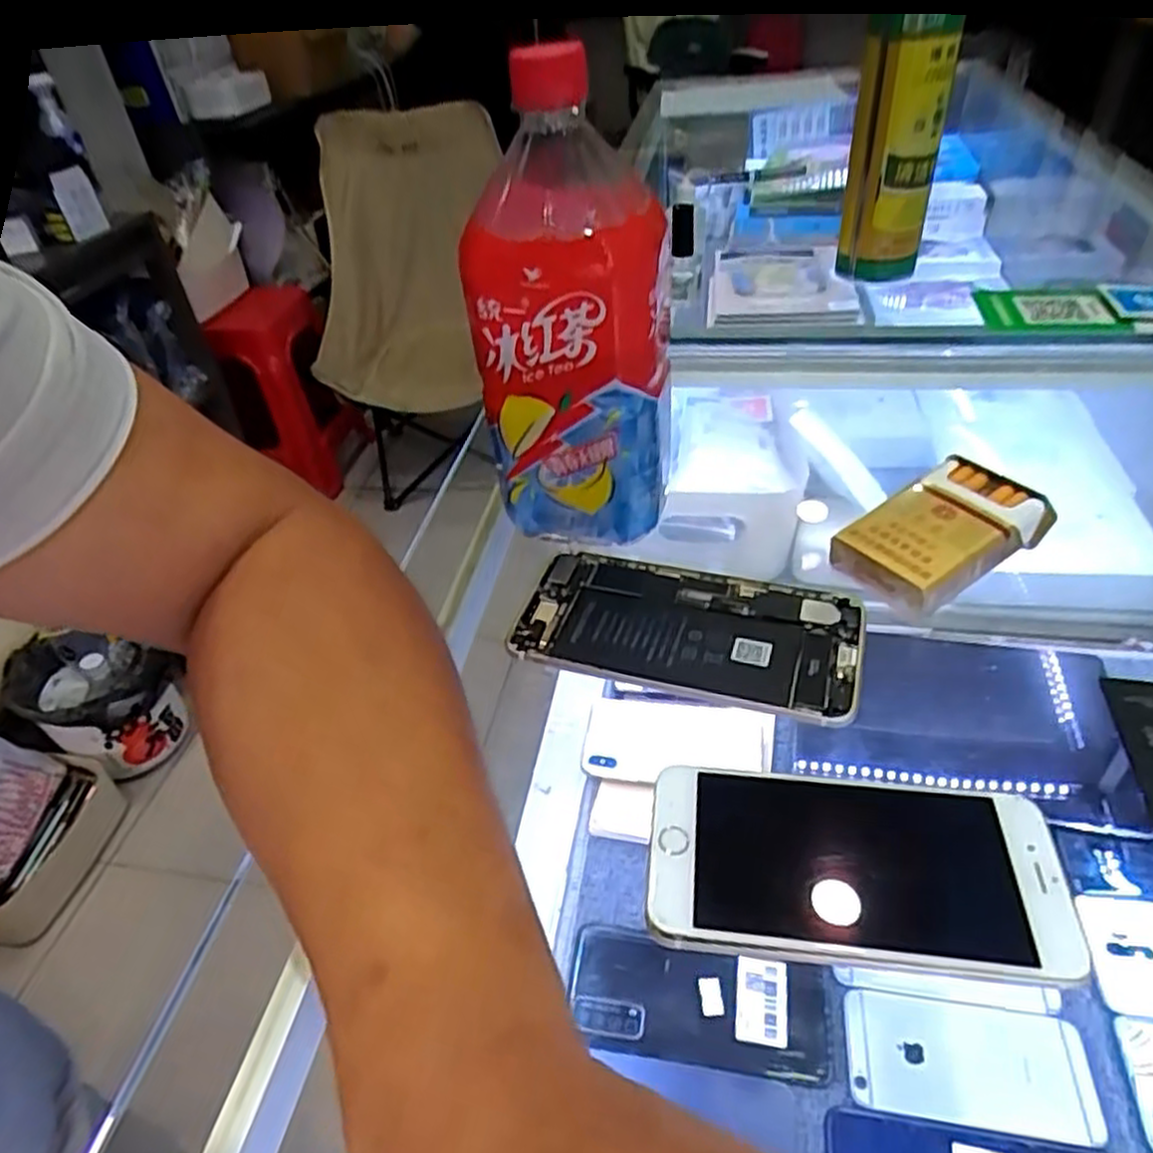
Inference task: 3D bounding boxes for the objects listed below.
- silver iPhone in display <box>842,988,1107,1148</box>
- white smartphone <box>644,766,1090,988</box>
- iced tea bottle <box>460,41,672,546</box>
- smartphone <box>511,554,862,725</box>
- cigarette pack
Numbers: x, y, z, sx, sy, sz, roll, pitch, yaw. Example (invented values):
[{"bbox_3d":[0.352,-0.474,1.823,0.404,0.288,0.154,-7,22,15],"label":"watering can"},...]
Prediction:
[{"bbox_3d":[0.232,0.289,0.456,0.137,0.013,0.063,3,43,12],"label":"silver iPhone in display"},{"bbox_3d":[0.093,0.097,0.261,0.133,0.009,0.066,1,41,9],"label":"white smartphone"},{"bbox_3d":[-0.002,-0.120,0.365,0.088,0.198,0.088,0,41,7],"label":"iced tea bottle"},{"bbox_3d":[0.050,0.023,0.356,0.154,0.010,0.077,8,42,16],"label":"smartphone"},{"bbox_3d":[0.182,-0.021,0.379,0.095,0.029,0.058,-25,44,-20],"label":"cigarette pack"}]

